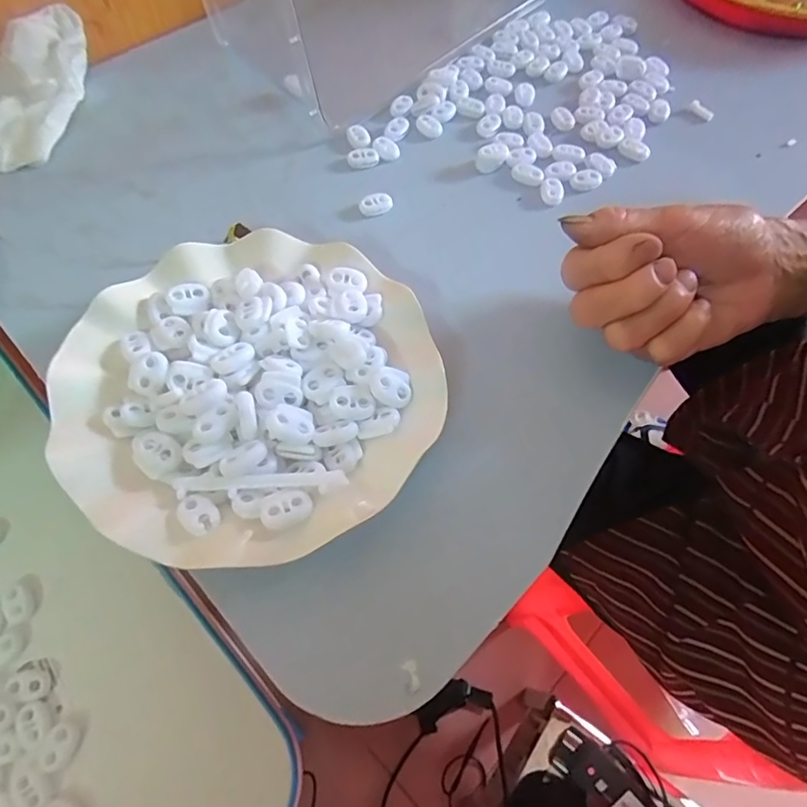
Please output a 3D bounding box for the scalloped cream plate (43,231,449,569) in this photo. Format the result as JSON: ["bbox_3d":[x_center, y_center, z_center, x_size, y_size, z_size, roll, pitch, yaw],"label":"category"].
[{"bbox_3d":[-0.075,-0.011,0.259,0.175,0.033,0.175,0,64,-1],"label":"scalloped cream plate"}]

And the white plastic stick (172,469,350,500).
[{"bbox_3d":[-0.063,0.036,0.227,0.075,0.007,0.009,-2,64,-2],"label":"white plastic stick"}]

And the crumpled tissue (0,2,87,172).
[{"bbox_3d":[-0.257,-0.213,0.350,0.081,0.045,0.130,41,70,17],"label":"crumpled tissue"}]

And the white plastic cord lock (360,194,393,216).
[{"bbox_3d":[-0.018,-0.131,0.340,0.021,0.007,0.014,-15,65,-8],"label":"white plastic cord lock"}]

